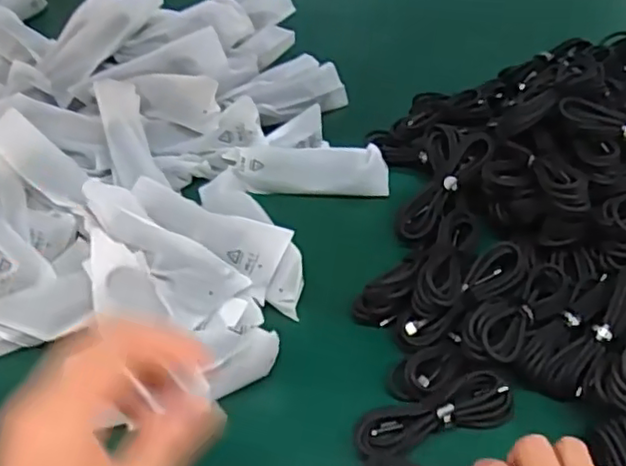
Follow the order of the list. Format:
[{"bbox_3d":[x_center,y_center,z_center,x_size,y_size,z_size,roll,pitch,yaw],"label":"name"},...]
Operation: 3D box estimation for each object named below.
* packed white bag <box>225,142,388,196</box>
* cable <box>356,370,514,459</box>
[{"bbox_3d":[-0.005,-0.064,0.589,0.147,0.028,0.052,0,48,3],"label":"packed white bag"},{"bbox_3d":[0.083,0.123,0.429,0.111,0.021,0.034,-18,50,-13],"label":"cable"}]

